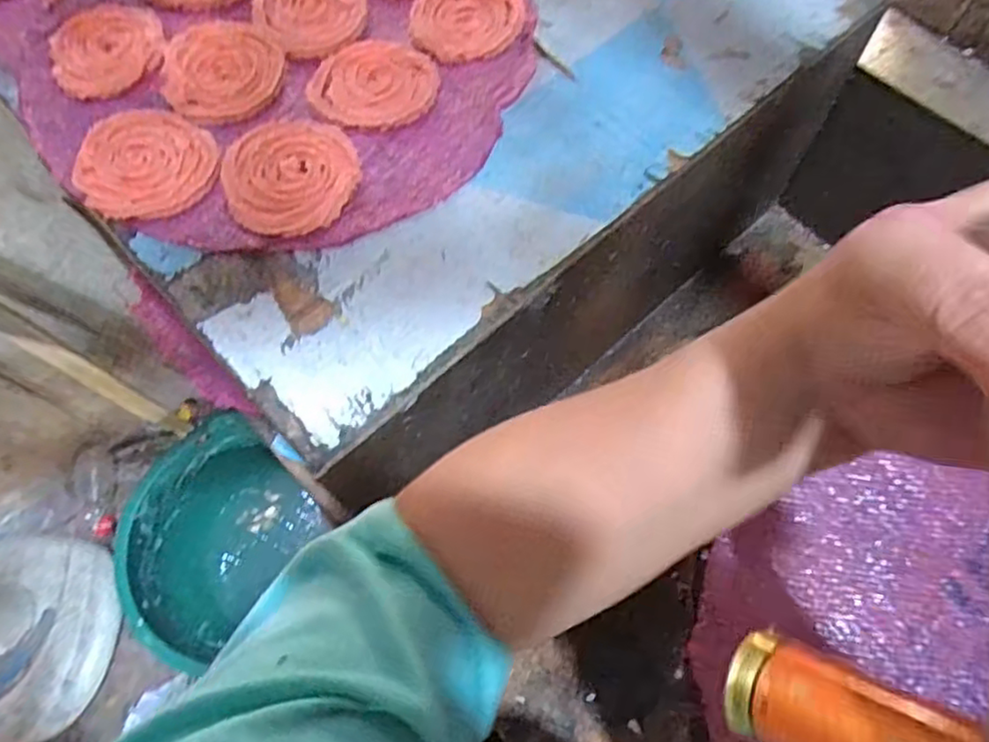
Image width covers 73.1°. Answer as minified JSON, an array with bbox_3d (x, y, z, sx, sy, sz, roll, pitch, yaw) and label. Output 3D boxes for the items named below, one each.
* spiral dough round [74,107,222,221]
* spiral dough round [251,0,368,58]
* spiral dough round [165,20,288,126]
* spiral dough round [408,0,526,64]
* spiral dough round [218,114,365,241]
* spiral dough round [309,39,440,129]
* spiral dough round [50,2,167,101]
[{"bbox_3d":[-0.220,-0.131,0.417,0.085,0.004,0.080,1,67,-2],"label":"spiral dough round"},{"bbox_3d":[-0.130,-0.258,0.476,0.079,0.006,0.074,1,67,-2],"label":"spiral dough round"},{"bbox_3d":[-0.183,-0.202,0.451,0.074,0.010,0.087,-1,67,-2],"label":"spiral dough round"},{"bbox_3d":[-0.021,-0.251,0.472,0.075,0.006,0.083,42,72,14],"label":"spiral dough round"},{"bbox_3d":[-0.128,-0.125,0.417,0.081,0.010,0.092,-20,69,-10],"label":"spiral dough round"},{"bbox_3d":[-0.081,-0.193,0.447,0.080,0.004,0.076,1,67,-2],"label":"spiral dough round"},{"bbox_3d":[-0.264,-0.223,0.456,0.073,0.006,0.085,-26,71,-12],"label":"spiral dough round"}]

